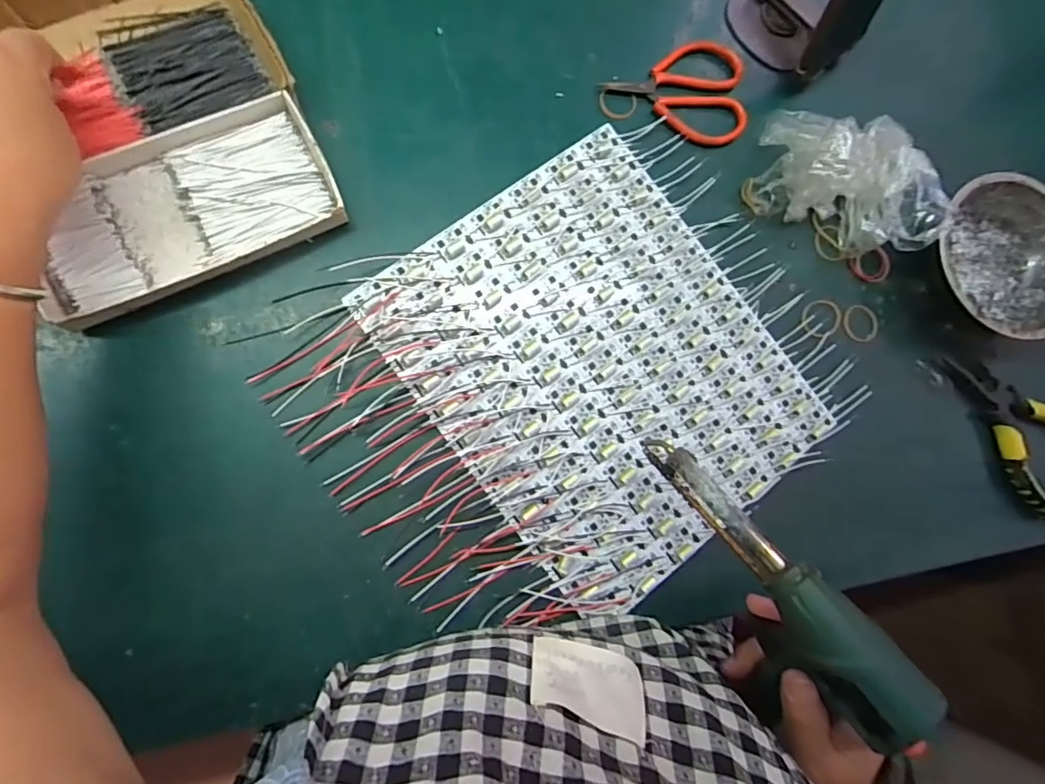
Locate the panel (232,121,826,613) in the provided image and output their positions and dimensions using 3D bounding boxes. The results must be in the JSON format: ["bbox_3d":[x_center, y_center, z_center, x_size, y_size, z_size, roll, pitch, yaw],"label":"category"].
[{"bbox_3d":[0.029,0.000,0.361,0.319,0.013,0.280,-37,91,-10],"label":"panel"}]

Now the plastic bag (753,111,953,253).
[{"bbox_3d":[0.247,-0.160,0.381,0.125,0.068,0.089,12,83,-7],"label":"plastic bag"}]

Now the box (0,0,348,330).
[{"bbox_3d":[-0.235,-0.170,0.335,0.178,0.021,0.209,-23,88,-10],"label":"box"}]

